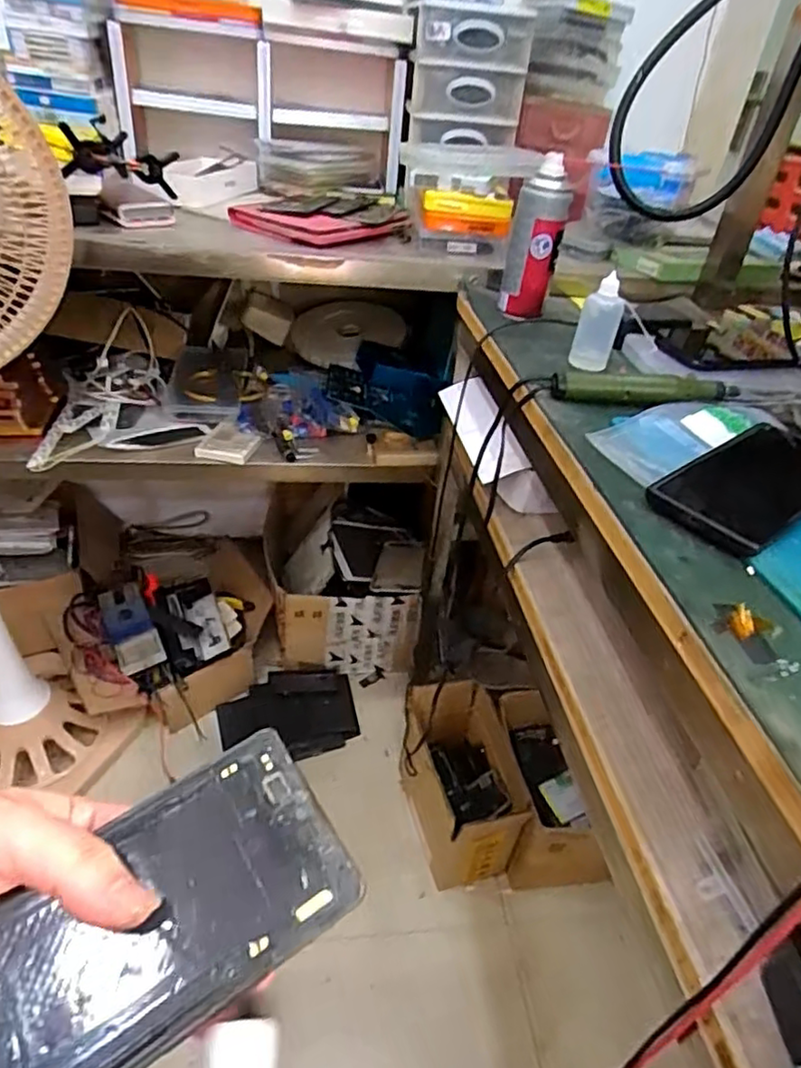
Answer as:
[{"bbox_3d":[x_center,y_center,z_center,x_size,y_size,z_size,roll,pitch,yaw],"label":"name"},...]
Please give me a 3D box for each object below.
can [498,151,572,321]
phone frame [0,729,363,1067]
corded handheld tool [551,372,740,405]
[{"bbox_3d":[0.138,-0.299,0.652,0.050,0.148,0.043,9,36,4],"label":"can"},{"bbox_3d":[-0.098,0.138,0.212,0.161,0.008,0.072,-28,61,-22],"label":"phone frame"},{"bbox_3d":[0.206,-0.119,0.531,0.155,0.024,0.017,3,36,-6],"label":"corded handheld tool"}]

